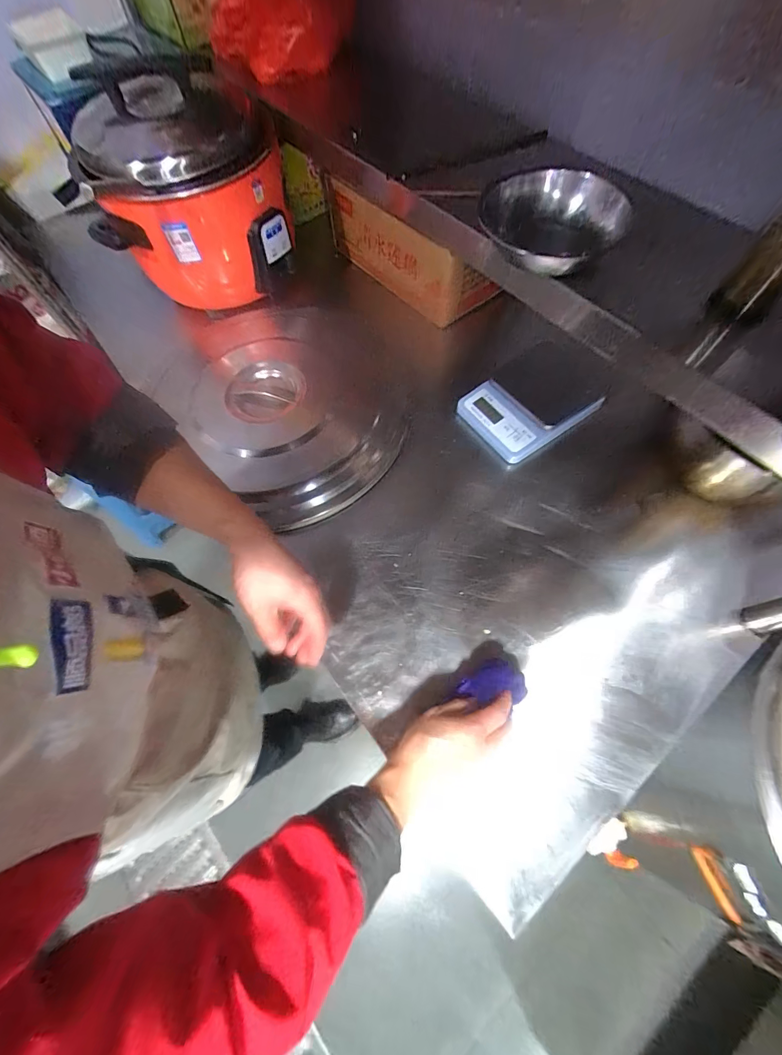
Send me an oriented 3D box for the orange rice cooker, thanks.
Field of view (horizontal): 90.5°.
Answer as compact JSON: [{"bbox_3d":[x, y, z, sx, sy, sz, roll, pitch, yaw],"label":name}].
[{"bbox_3d":[-0.382,-0.629,0.749,0.346,0.275,0.270,-11,66,-4],"label":"orange rice cooker"}]

